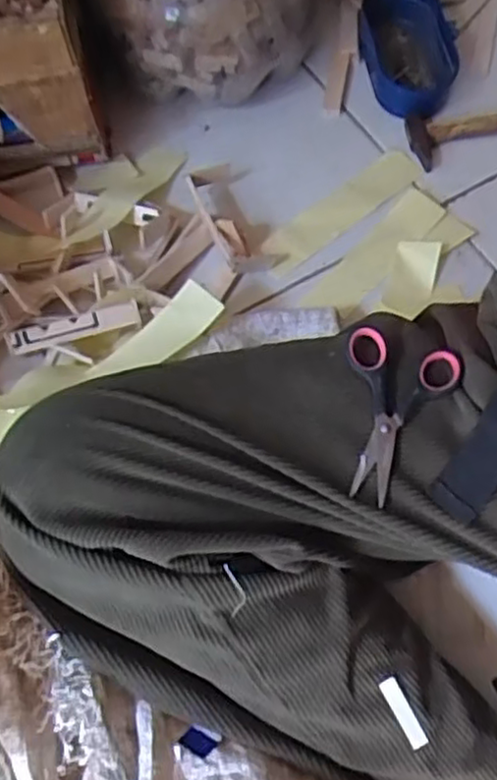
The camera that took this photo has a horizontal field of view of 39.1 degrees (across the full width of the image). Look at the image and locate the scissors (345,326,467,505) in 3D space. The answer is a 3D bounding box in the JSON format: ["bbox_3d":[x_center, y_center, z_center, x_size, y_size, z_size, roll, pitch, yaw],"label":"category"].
[{"bbox_3d":[0.088,0.018,0.451,0.073,0.018,0.111,18,75,10],"label":"scissors"}]

